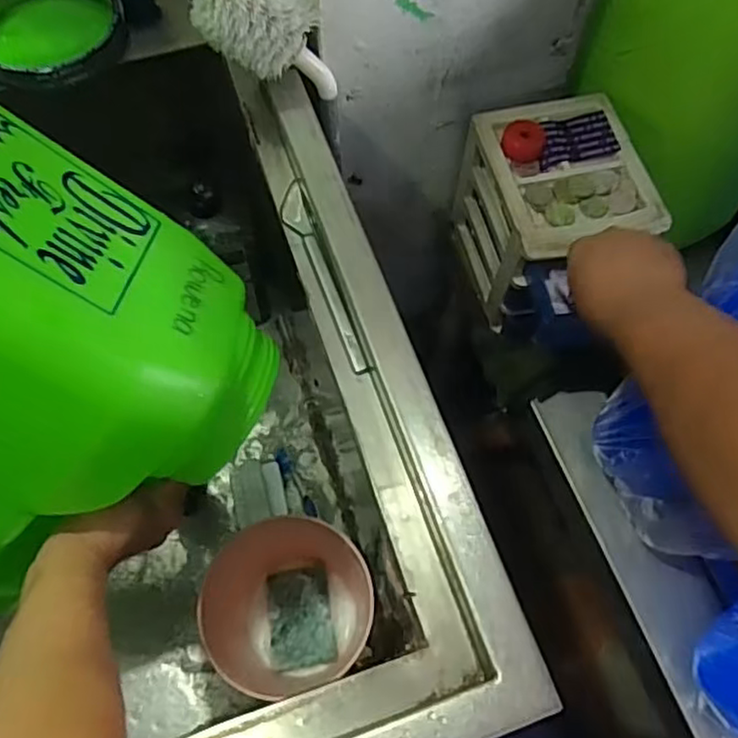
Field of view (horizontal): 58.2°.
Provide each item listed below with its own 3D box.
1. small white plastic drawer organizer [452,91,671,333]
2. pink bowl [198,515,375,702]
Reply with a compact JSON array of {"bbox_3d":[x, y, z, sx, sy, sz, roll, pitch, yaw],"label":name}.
[{"bbox_3d":[0.175,-0.146,0.645,0.135,0.150,0.159,-13,66,-6],"label":"small white plastic drawer organizer"},{"bbox_3d":[-0.080,0.240,0.665,0.168,0.066,0.152,-15,67,-7],"label":"pink bowl"}]

